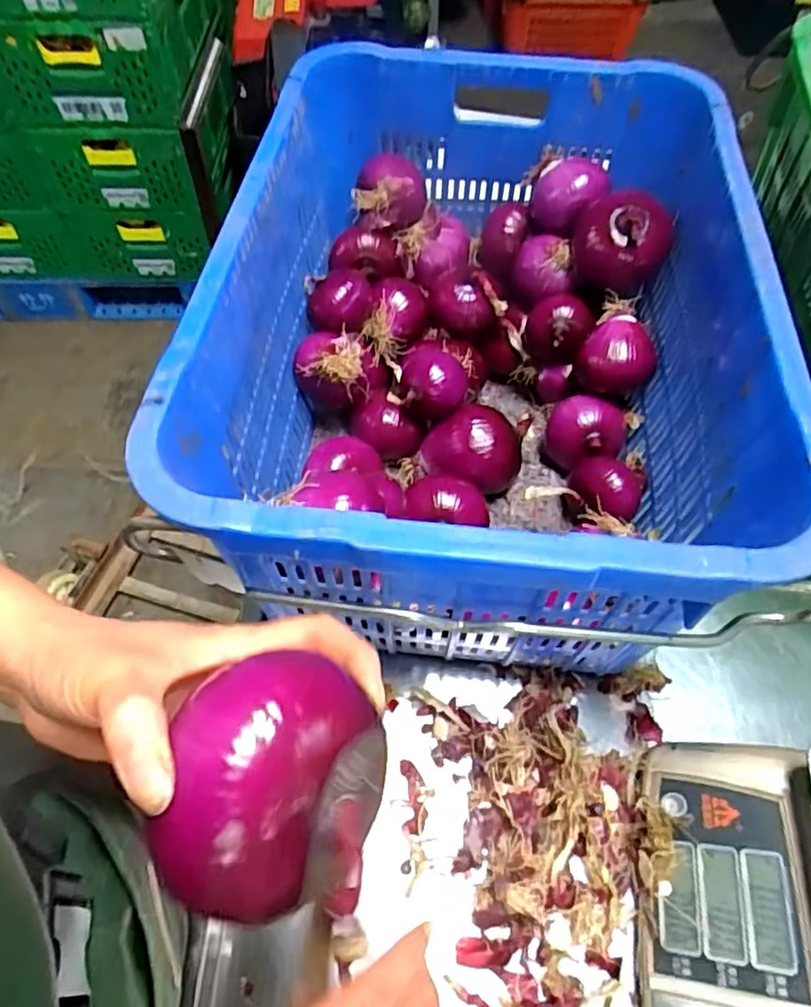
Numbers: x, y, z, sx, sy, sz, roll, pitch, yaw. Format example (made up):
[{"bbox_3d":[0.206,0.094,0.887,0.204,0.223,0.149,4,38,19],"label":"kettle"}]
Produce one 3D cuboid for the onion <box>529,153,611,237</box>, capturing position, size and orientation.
[{"bbox_3d":[0.180,-0.337,0.701,0.081,0.064,0.067,11,59,7],"label":"onion"}]

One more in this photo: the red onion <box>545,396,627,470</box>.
[{"bbox_3d":[0.198,-0.073,0.697,0.074,0.064,0.079,0,58,0],"label":"red onion"}]

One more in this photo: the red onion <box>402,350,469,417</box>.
[{"bbox_3d":[0.030,-0.123,0.657,0.068,0.053,0.055,0,58,0],"label":"red onion"}]

